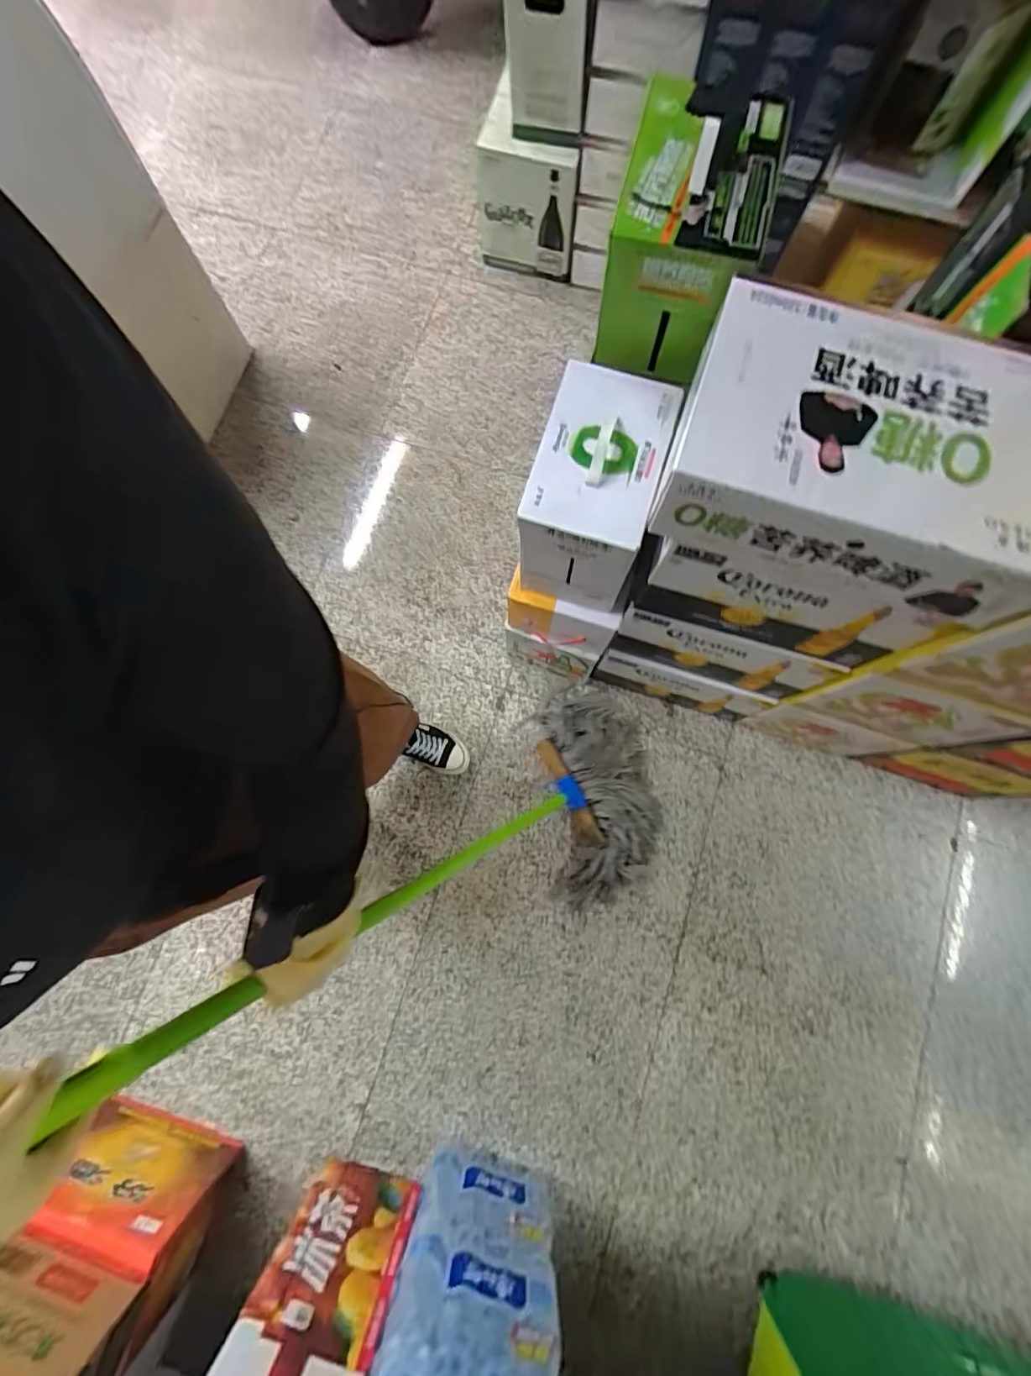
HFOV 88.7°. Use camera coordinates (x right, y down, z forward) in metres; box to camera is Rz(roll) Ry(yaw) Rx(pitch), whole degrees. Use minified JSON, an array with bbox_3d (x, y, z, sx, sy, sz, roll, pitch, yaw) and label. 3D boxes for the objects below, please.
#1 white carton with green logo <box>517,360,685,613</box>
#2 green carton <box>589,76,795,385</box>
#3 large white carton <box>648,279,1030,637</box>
[{"bbox_3d":[0.120,-0.305,0.839,0.178,0.238,0.261,15,78,4],"label":"white carton with green logo"},{"bbox_3d":[0.230,-0.604,0.720,0.182,0.205,0.264,13,78,3],"label":"green carton"},{"bbox_3d":[0.398,-0.266,0.610,0.393,0.138,0.267,18,79,4],"label":"large white carton"}]

